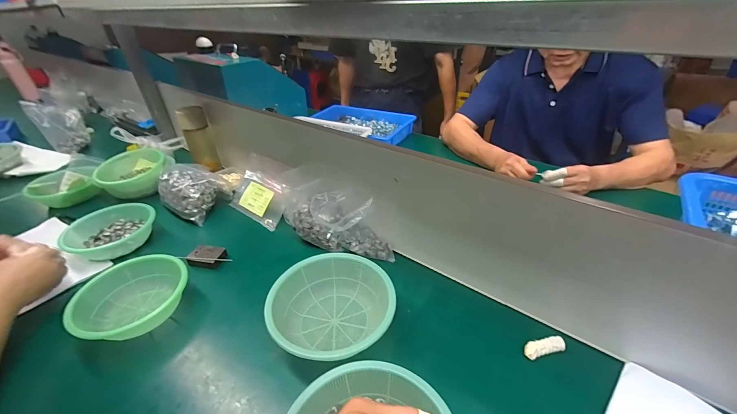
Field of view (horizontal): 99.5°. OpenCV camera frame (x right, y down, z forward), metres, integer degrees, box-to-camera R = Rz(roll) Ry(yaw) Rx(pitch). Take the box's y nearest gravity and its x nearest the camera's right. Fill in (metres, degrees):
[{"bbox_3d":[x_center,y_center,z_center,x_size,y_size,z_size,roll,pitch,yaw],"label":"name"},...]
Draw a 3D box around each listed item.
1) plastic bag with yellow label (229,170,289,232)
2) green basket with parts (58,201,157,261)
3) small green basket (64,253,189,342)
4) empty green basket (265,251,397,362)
[{"bbox_3d":[-0.262,-0.017,0.753,0.183,0.022,0.103,26,88,35],"label":"plastic bag with yellow label"},{"bbox_3d":[-0.547,0.052,0.671,0.155,0.059,0.129,-27,41,-32],"label":"green basket with parts"},{"bbox_3d":[-0.385,0.153,0.518,0.154,0.057,0.158,24,42,34],"label":"small green basket"},{"bbox_3d":[-0.056,0.161,0.482,0.176,0.072,0.179,-2,34,1],"label":"empty green basket"}]

